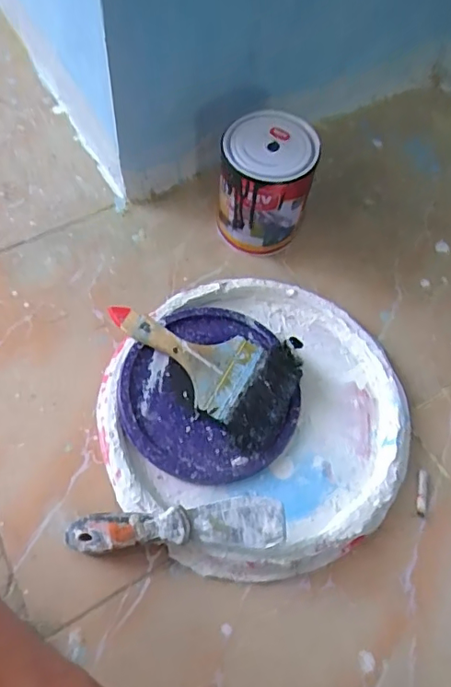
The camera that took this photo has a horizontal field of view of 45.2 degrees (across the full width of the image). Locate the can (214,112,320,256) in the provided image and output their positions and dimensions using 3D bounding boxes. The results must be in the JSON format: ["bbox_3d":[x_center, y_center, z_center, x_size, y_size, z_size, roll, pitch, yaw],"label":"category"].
[{"bbox_3d":[0.047,-0.180,0.628,0.097,0.136,0.097,1,62,-3],"label":"can"}]

